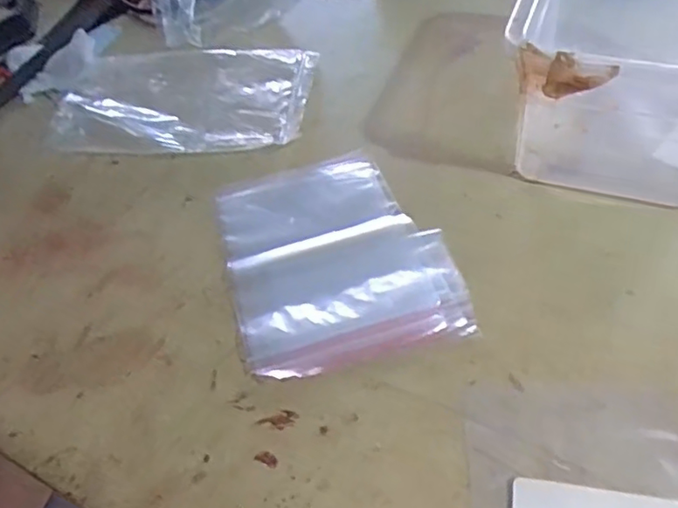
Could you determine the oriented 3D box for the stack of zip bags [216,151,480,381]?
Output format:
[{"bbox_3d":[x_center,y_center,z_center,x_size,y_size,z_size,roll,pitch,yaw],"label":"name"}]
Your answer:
[{"bbox_3d":[-0.005,-0.005,0.468,0.156,0.017,0.200,-15,49,-6],"label":"stack of zip bags"}]

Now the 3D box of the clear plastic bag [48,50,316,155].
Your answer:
[{"bbox_3d":[-0.150,-0.155,0.614,0.242,0.028,0.146,1,49,8],"label":"clear plastic bag"}]

